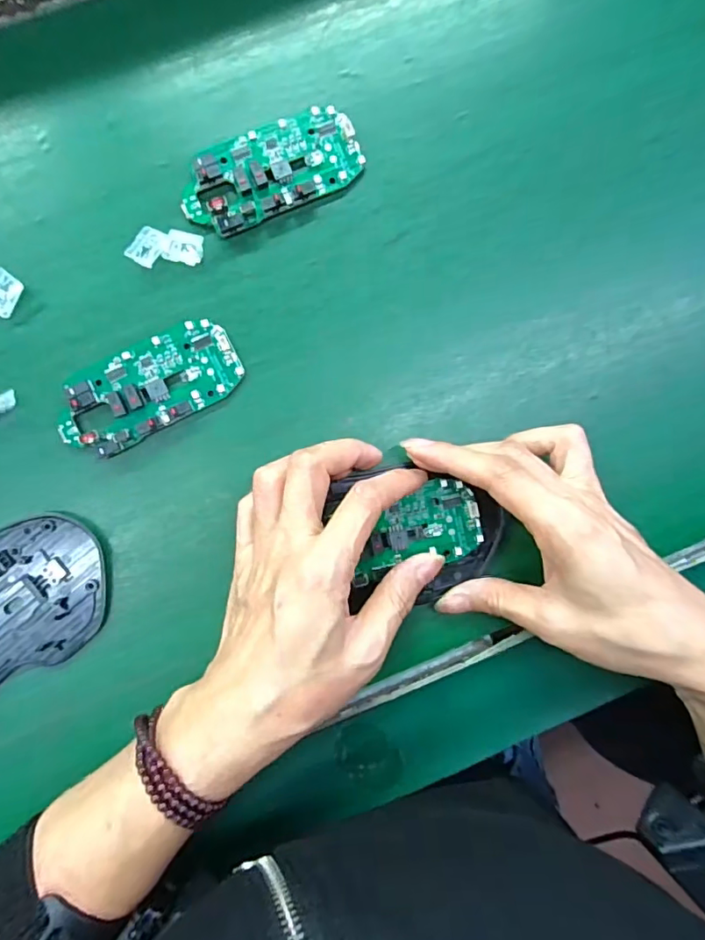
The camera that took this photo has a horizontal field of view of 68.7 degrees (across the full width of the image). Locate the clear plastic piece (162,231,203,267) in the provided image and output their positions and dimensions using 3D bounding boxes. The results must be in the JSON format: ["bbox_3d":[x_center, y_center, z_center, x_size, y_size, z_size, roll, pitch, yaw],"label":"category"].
[{"bbox_3d":[-0.089,-0.118,0.274,0.019,0.004,0.016,14,89,-4],"label":"clear plastic piece"}]

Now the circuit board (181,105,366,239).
[{"bbox_3d":[-0.043,-0.159,0.272,0.096,0.016,0.044,-26,92,-3],"label":"circuit board"}]

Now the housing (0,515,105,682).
[{"bbox_3d":[-0.182,0.075,0.267,0.111,0.006,0.073,-36,92,-3],"label":"housing"}]

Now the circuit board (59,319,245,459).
[{"bbox_3d":[-0.109,-0.044,0.272,0.097,0.011,0.046,-28,92,-3],"label":"circuit board"}]

